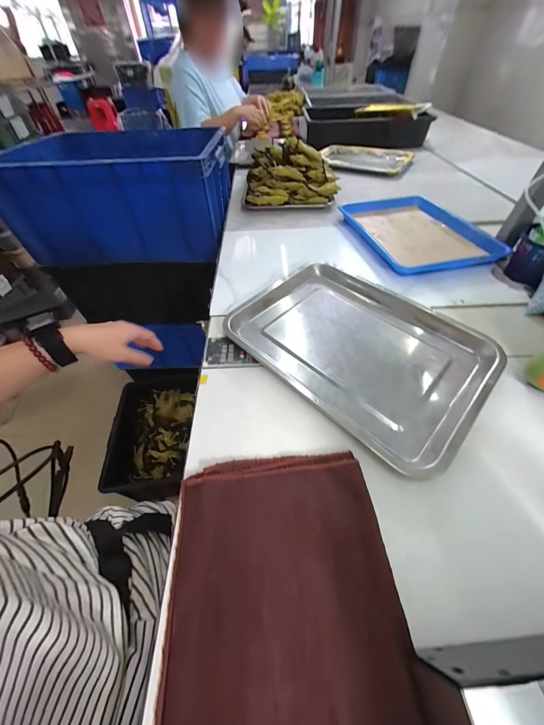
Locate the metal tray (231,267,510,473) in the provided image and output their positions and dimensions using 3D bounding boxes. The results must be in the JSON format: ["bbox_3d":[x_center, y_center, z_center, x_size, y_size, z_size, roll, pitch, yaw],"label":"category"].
[{"bbox_3d":[0.126,-0.036,0.400,0.348,0.021,0.265,36,60,26],"label":"metal tray"}]

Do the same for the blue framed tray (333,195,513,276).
[{"bbox_3d":[0.346,-0.318,0.620,0.267,0.031,0.335,-10,52,-7],"label":"blue framed tray"}]

